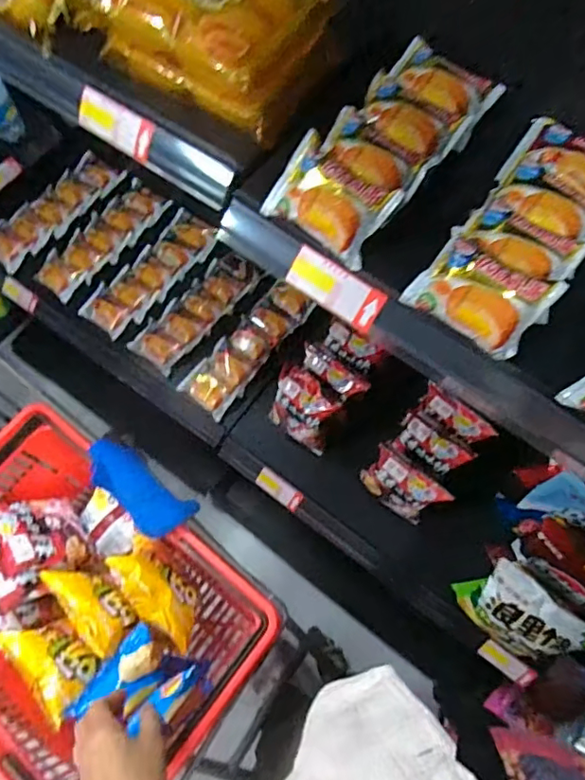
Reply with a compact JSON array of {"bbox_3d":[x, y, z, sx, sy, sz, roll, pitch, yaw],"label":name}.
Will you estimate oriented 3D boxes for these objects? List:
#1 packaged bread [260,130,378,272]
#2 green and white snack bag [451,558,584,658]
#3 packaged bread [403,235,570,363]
[{"bbox_3d":[0.032,-0.162,0.477,0.098,0.035,0.073,41,109,15],"label":"packaged bread"},{"bbox_3d":[0.340,0.341,0.823,0.160,0.182,0.070,39,73,12],"label":"green and white snack bag"},{"bbox_3d":[0.155,-0.078,0.453,0.108,0.072,0.039,31,29,11],"label":"packaged bread"}]

